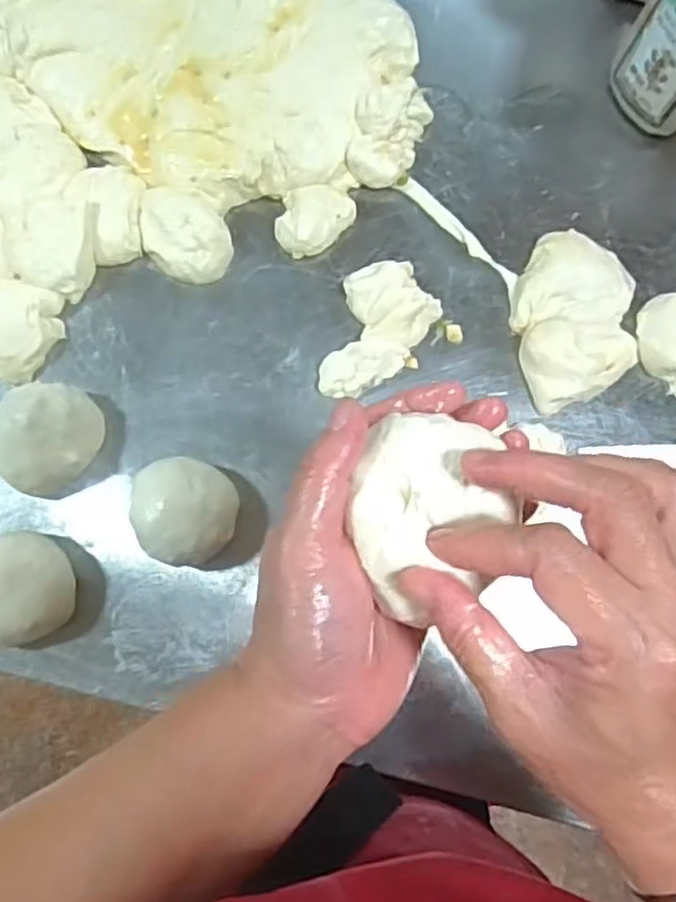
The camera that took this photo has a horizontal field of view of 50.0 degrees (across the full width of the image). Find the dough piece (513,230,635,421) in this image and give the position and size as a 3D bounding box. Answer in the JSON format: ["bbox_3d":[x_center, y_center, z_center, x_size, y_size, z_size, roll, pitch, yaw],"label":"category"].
[{"bbox_3d":[0.182,-0.101,0.549,0.090,0.028,0.132,-1,80,0],"label":"dough piece"}]

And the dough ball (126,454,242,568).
[{"bbox_3d":[-0.109,0.044,0.518,0.073,0.044,0.071,0,81,-1],"label":"dough ball"}]

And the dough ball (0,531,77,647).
[{"bbox_3d":[-0.227,0.096,0.509,0.074,0.052,0.074,0,80,0],"label":"dough ball"}]

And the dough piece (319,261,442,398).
[{"bbox_3d":[0.025,-0.091,0.552,0.068,0.022,0.112,33,81,6],"label":"dough piece"}]

